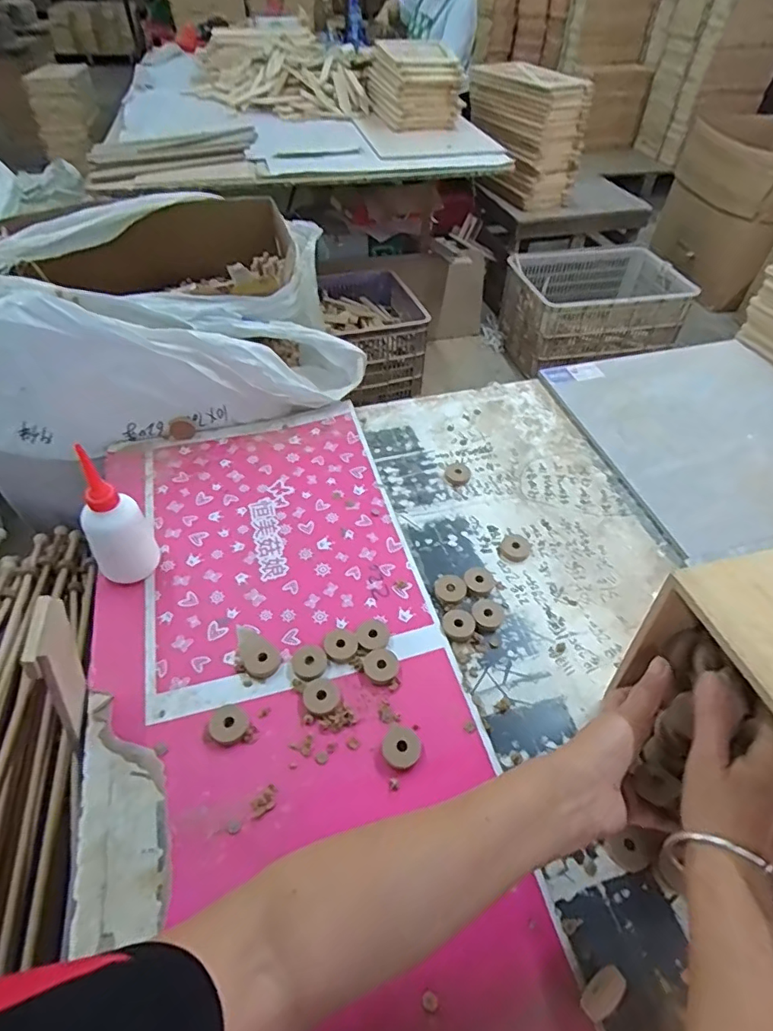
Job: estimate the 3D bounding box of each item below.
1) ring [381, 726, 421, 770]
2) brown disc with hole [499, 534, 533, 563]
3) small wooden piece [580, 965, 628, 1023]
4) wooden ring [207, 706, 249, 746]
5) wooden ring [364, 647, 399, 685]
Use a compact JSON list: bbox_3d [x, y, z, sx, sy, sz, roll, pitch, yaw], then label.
[{"bbox_3d":[0.013,0.213,0.493,0.035,0.008,0.036,1,48,-2],"label":"ring"},{"bbox_3d":[0.160,0.038,0.656,0.035,0.007,0.040,32,55,23],"label":"brown disc with hole"},{"bbox_3d":[0.152,0.336,0.377,0.035,0.032,0.014,-31,56,-26],"label":"small wooden piece"},{"bbox_3d":[-0.148,0.196,0.500,0.035,0.006,0.035,1,48,-1],"label":"wooden ring"},{"bbox_3d":[-0.005,0.153,0.543,0.036,0.004,0.034,1,48,-1],"label":"wooden ring"}]

